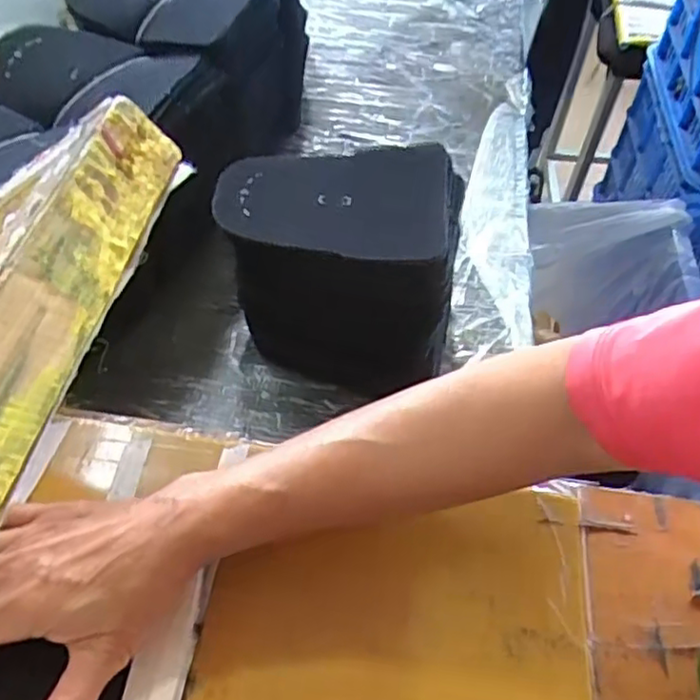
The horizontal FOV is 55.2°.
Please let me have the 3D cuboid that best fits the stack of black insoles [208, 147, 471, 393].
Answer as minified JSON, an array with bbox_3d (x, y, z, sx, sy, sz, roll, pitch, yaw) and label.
[{"bbox_3d":[-0.008,-0.054,0.462,0.151,0.144,0.091,8,53,3],"label":"stack of black insoles"}]

